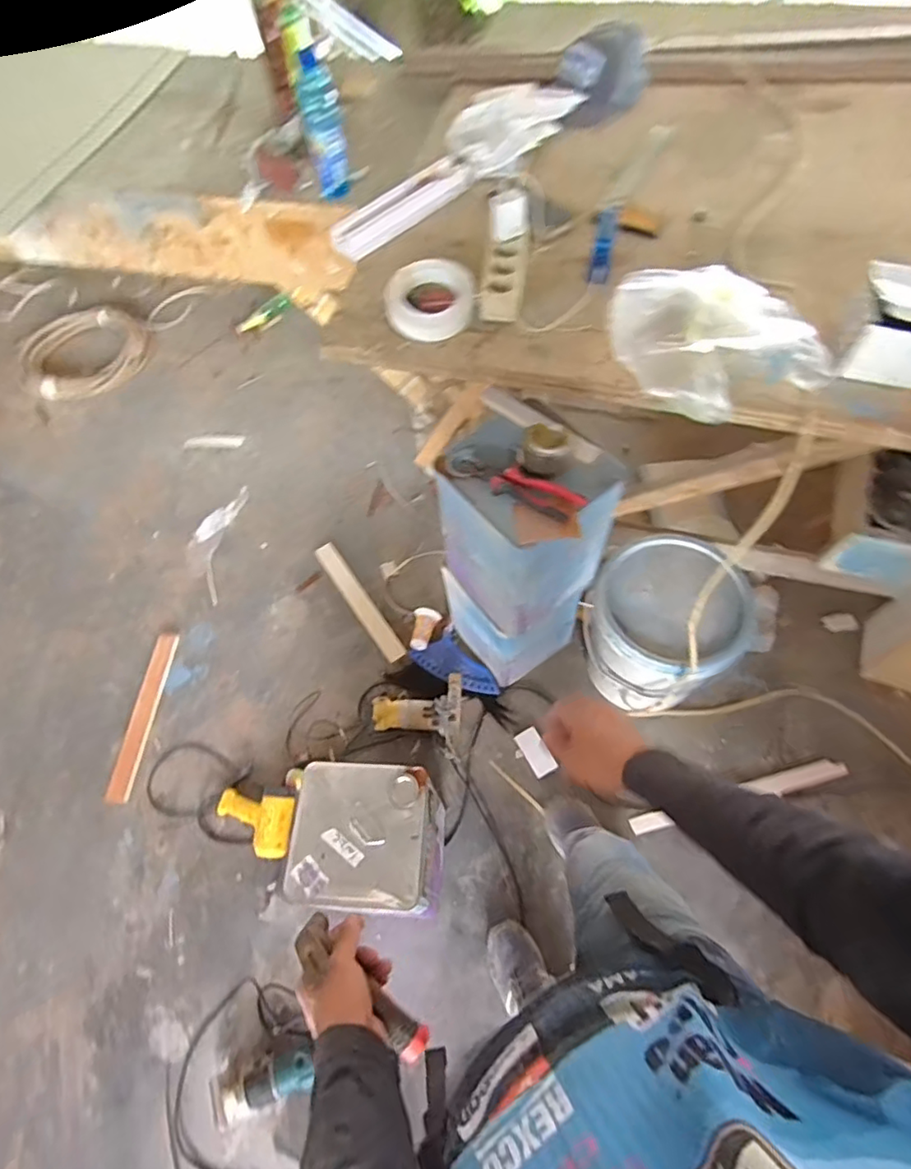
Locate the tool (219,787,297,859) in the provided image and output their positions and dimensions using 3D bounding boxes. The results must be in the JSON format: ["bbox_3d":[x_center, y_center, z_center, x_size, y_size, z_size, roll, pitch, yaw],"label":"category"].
[{"bbox_3d":[-0.462,0.545,1.342,0.198,0.070,0.152,0,62,3],"label":"tool"}]

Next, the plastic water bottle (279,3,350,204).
[{"bbox_3d":[-0.239,-0.826,1.032,0.063,0.247,0.071,-25,40,-13],"label":"plastic water bottle"}]

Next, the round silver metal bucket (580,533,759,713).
[{"bbox_3d":[0.430,0.096,1.281,0.279,0.327,0.276,-1,62,3],"label":"round silver metal bucket"}]

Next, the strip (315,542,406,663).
[{"bbox_3d":[-0.264,0.045,1.609,0.056,0.023,0.404,-32,65,-13],"label":"strip"}]

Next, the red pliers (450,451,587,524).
[{"bbox_3d":[0.091,-0.158,0.926,0.221,0.038,0.054,29,68,17],"label":"red pliers"}]

